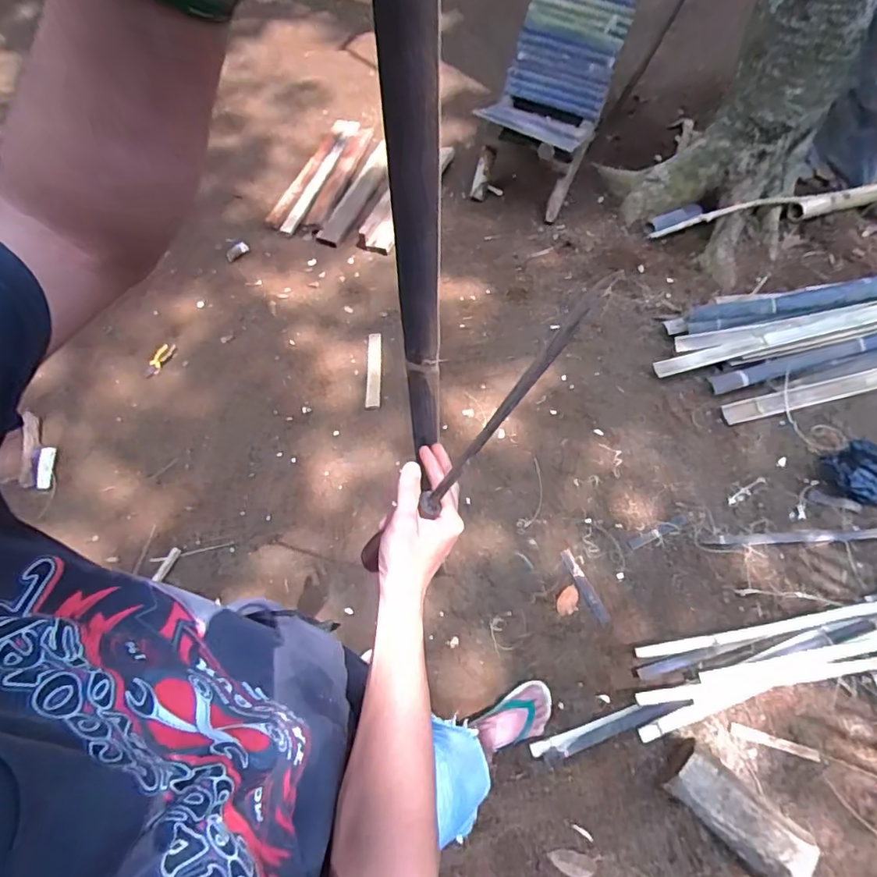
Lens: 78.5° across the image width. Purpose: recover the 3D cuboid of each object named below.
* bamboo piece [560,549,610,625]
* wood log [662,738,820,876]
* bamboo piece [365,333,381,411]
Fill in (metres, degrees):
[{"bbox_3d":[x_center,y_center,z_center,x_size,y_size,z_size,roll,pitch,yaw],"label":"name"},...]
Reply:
[{"bbox_3d":[0.410,0.417,1.515,0.037,0.017,0.219,-25,63,-10],"label":"bamboo piece"},{"bbox_3d":[0.663,0.842,1.198,0.294,0.120,0.131,38,70,21],"label":"wood log"},{"bbox_3d":[-0.231,-0.244,1.908,0.050,0.024,0.327,-3,61,1],"label":"bamboo piece"}]

